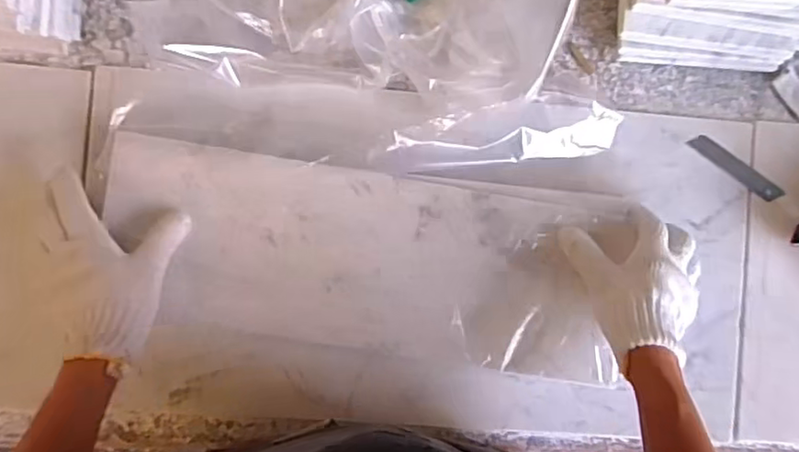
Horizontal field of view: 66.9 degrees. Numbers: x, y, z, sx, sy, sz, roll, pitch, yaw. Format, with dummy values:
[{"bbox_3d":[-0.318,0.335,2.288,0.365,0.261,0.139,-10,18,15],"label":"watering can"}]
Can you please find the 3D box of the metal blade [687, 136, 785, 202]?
[{"bbox_3d":[0.312,-0.053,0.560,0.102,0.004,0.018,32,88,-7],"label":"metal blade"}]

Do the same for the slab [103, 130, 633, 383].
[{"bbox_3d":[-0.028,0.028,0.528,0.437,0.028,0.165,12,85,-3],"label":"slab"}]

